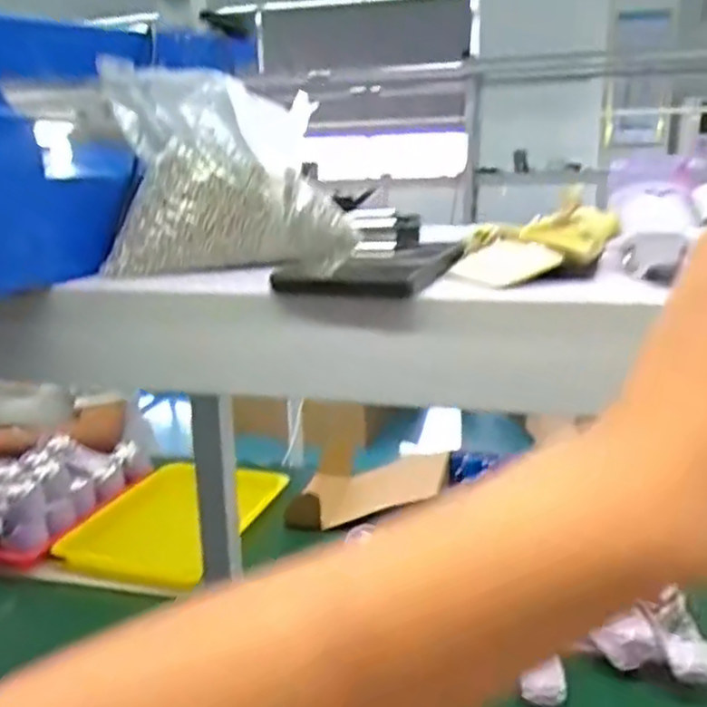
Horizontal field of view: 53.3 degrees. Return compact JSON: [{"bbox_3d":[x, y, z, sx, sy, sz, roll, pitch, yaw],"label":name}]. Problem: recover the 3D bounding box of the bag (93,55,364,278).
[{"bbox_3d":[-0.082,-0.129,0.492,0.153,0.129,0.143,-2,15,-2],"label":"bag"}]

